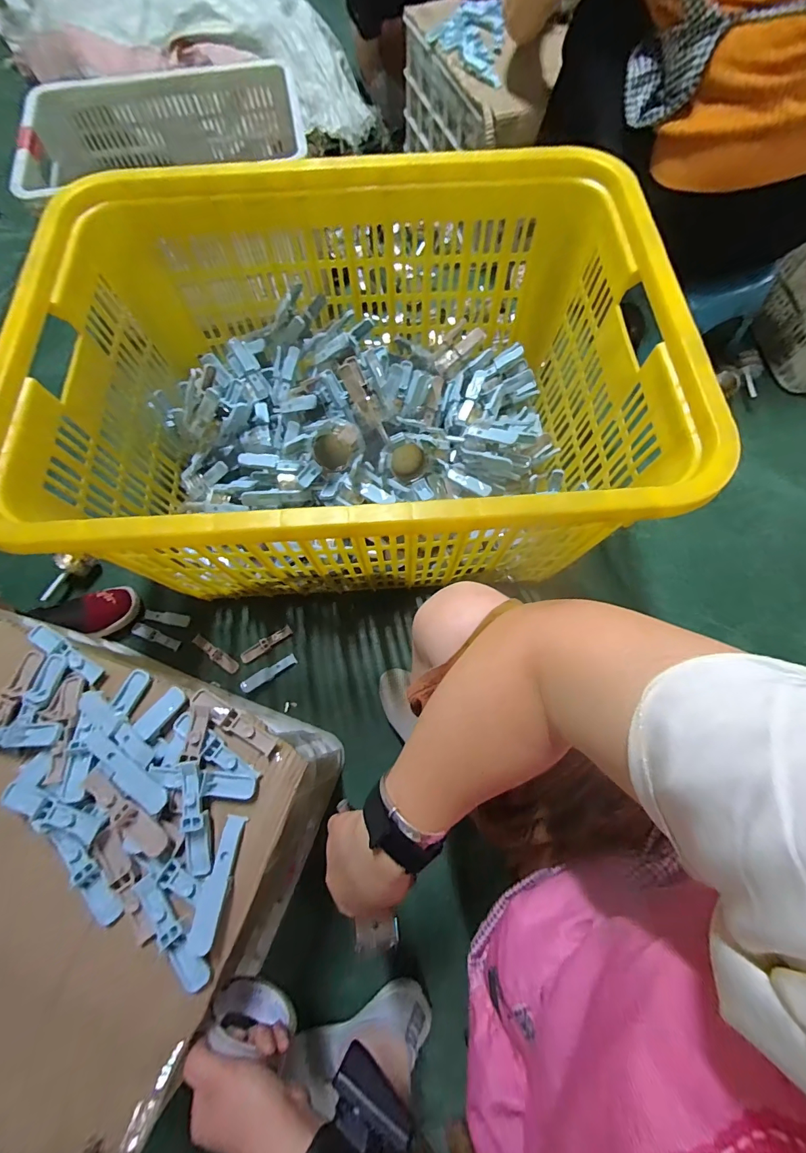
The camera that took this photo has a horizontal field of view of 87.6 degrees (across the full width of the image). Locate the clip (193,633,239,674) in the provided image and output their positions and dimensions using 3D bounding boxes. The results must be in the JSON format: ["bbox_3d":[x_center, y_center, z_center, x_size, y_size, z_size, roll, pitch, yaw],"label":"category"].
[{"bbox_3d":[-0.340,0.141,0.761,0.101,0.009,0.023,33,74,11],"label":"clip"}]

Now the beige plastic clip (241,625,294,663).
[{"bbox_3d":[-0.250,0.122,0.768,0.099,0.009,0.021,-33,74,-11],"label":"beige plastic clip"}]

